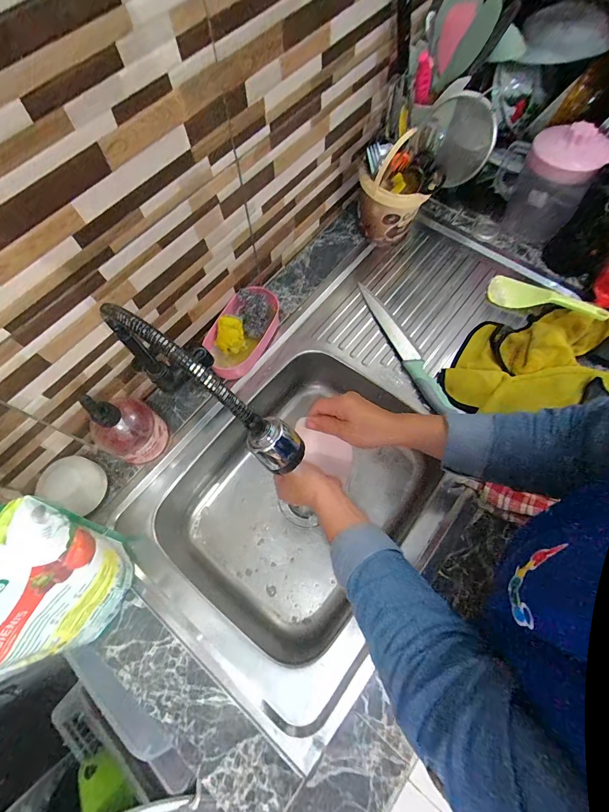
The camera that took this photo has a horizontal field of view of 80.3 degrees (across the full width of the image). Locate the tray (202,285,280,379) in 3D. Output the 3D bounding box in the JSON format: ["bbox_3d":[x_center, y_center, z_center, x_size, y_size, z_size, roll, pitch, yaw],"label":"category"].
[{"bbox_3d":[-0.106,-0.125,0.622,0.084,0.073,0.160,29,72,13],"label":"tray"}]

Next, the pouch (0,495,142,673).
[{"bbox_3d":[-0.279,0.213,0.387,0.071,0.236,0.192,32,72,14],"label":"pouch"}]

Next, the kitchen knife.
[{"bbox_3d":[0.177,-0.108,0.643,0.036,0.013,0.283,-23,69,-7],"label":"kitchen knife"}]

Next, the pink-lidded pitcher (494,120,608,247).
[{"bbox_3d":[0.461,-0.433,0.681,0.142,0.181,0.134,28,72,13],"label":"pink-lidded pitcher"}]

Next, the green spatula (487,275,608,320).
[{"bbox_3d":[0.431,-0.194,0.648,0.188,0.028,0.058,19,70,10],"label":"green spatula"}]

